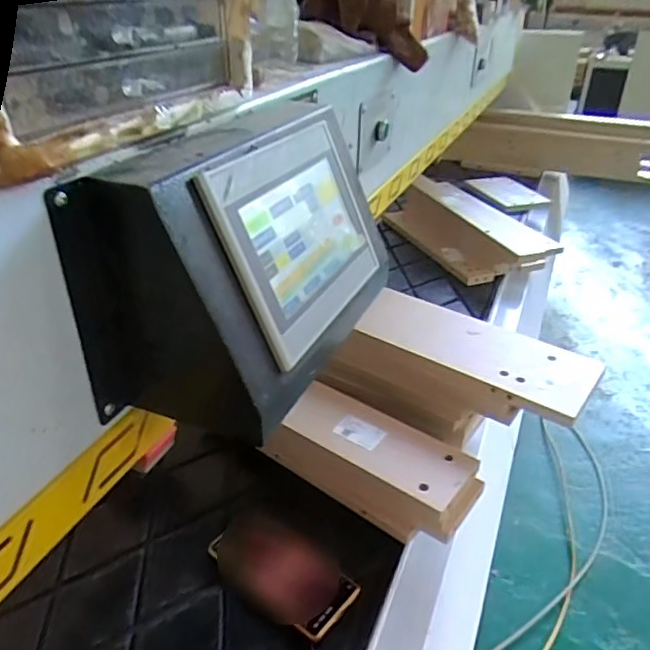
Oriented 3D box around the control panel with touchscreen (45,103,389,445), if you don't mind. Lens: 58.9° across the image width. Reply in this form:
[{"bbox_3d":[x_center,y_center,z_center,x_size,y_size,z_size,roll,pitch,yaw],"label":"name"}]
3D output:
[{"bbox_3d":[-0.049,-0.059,0.471,0.131,0.180,0.311,13,34,19],"label":"control panel with touchscreen"}]

